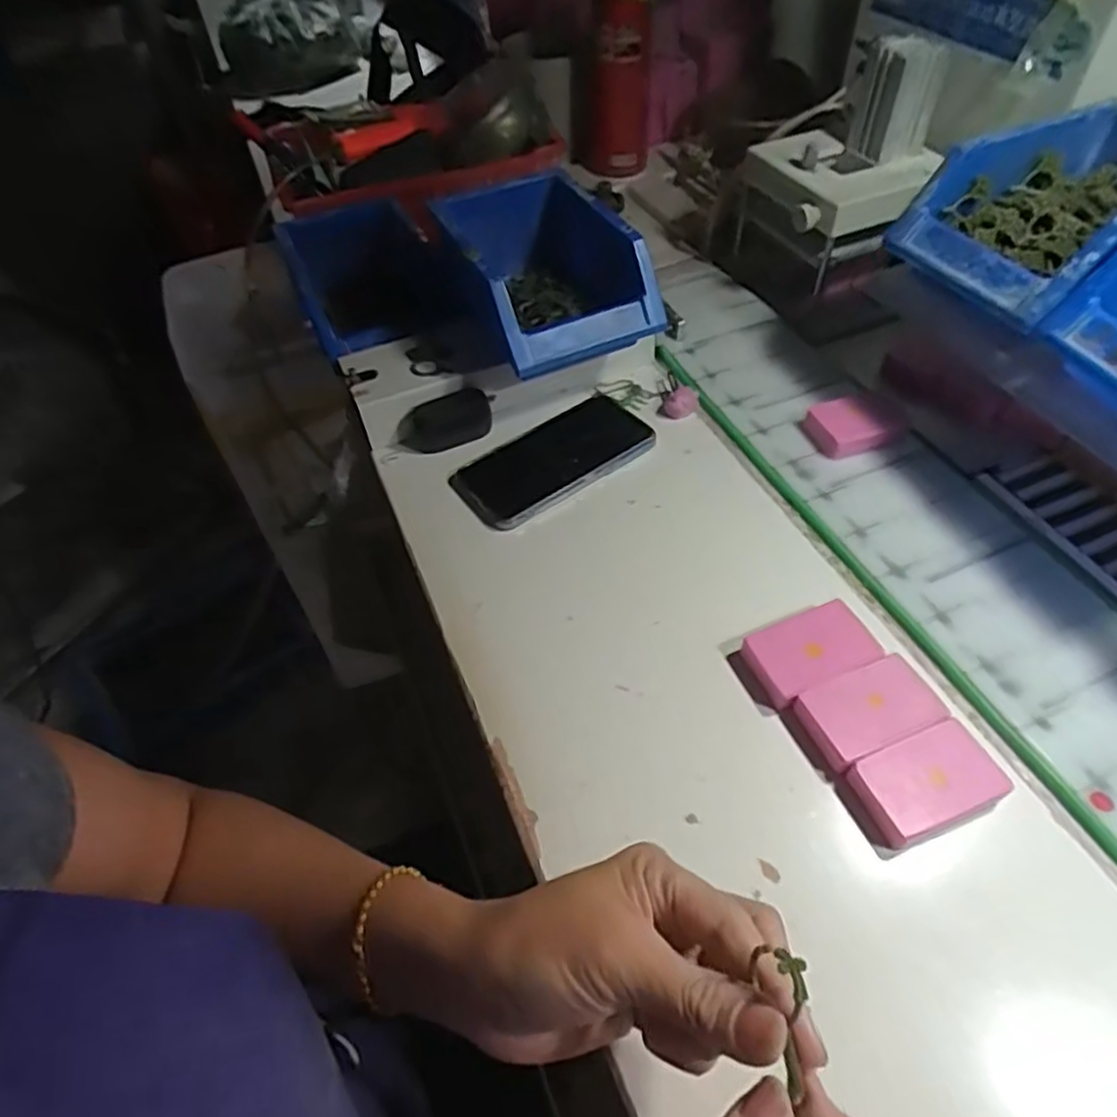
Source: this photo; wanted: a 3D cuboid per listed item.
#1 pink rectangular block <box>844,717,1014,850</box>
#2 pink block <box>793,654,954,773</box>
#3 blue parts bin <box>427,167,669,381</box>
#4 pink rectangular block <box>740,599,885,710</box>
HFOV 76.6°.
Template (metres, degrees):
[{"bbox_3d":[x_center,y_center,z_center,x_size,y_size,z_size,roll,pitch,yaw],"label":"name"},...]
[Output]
[{"bbox_3d":[0.190,0.116,0.364,0.069,0.021,0.043,-20,53,-10],"label":"pink rectangular block"},{"bbox_3d":[0.170,0.085,0.389,0.069,0.019,0.043,-20,53,-10],"label":"pink block"},{"bbox_3d":[-0.013,-0.230,0.562,0.123,0.072,0.194,-21,52,-12],"label":"blue parts bin"},{"bbox_3d":[0.149,0.056,0.417,0.070,0.018,0.046,-21,53,-10],"label":"pink rectangular block"}]

